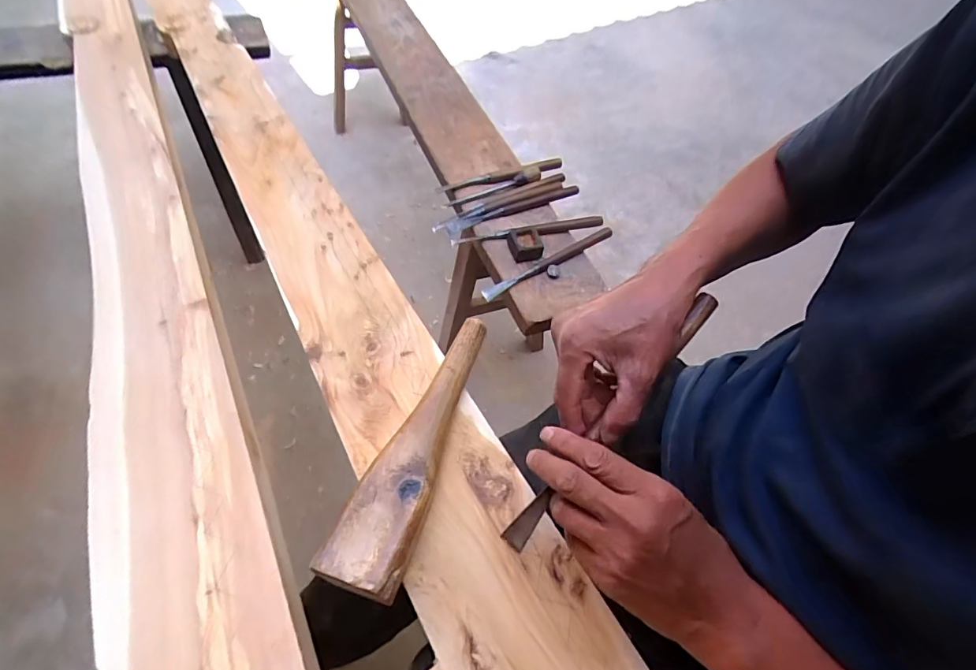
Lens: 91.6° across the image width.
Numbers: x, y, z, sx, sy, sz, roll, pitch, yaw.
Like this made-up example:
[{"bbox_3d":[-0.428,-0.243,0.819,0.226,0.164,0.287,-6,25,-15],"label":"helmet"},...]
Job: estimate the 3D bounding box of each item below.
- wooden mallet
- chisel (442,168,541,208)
[{"bbox_3d":[-0.056,0.092,0.432,0.058,0.048,0.265,18,56,9],"label":"wooden mallet"},{"bbox_3d":[0.010,-0.258,0.837,0.187,0.023,0.027,-21,60,-19],"label":"chisel"}]

